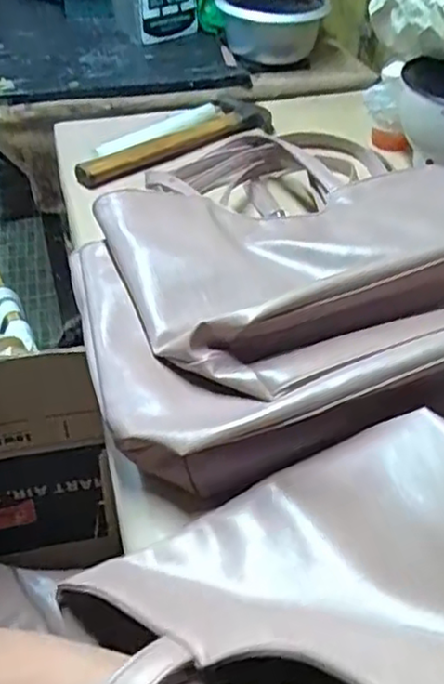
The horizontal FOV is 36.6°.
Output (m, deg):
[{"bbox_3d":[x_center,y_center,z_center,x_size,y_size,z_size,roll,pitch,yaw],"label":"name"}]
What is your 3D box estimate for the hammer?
[{"bbox_3d":[-0.058,-0.274,0.935,0.090,0.030,0.315,32,49,30],"label":"hammer"}]

